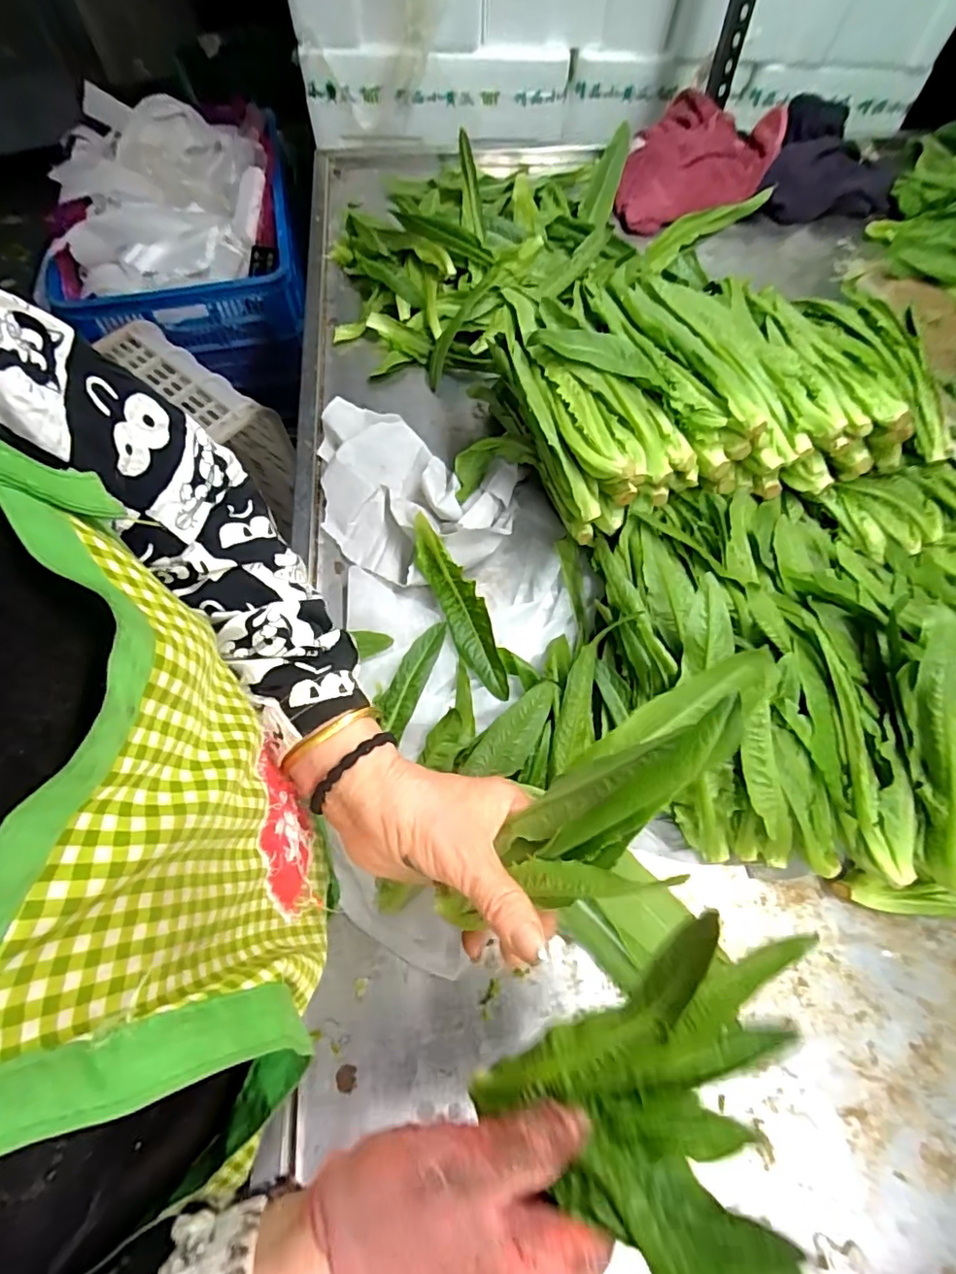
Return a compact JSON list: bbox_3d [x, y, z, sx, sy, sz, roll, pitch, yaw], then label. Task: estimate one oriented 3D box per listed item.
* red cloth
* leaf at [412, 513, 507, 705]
[{"bbox_3d":[0.287,-0.617,0.757,0.170,0.063,0.218,25,69,10],"label":"red cloth"},{"bbox_3d":[-0.017,-0.029,0.497,0.032,0.051,0.171,-24,69,-10],"label":"leaf"}]

